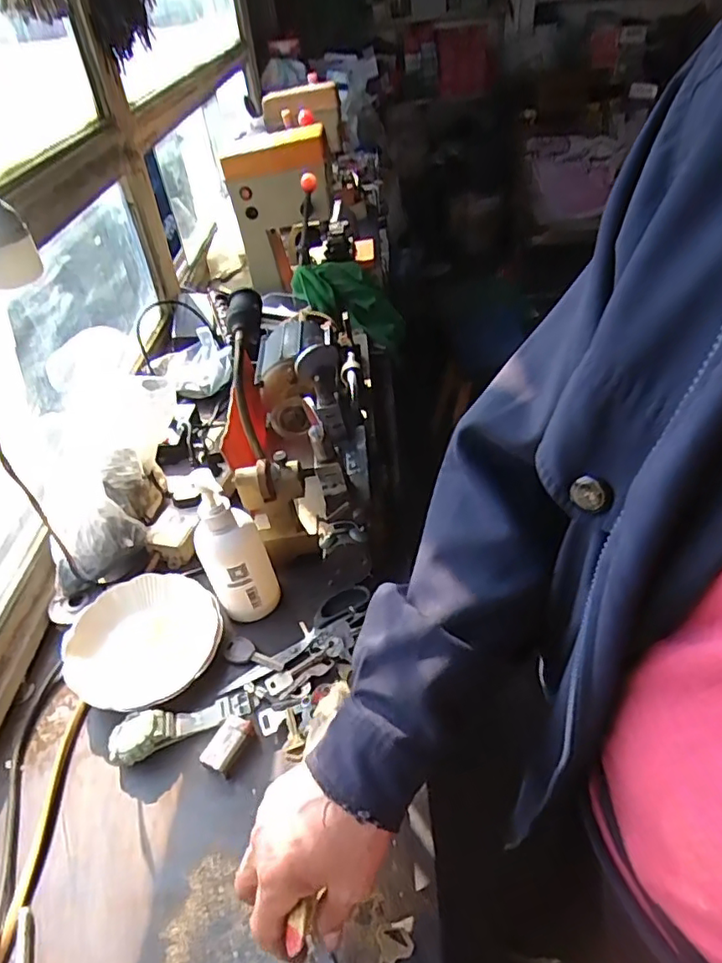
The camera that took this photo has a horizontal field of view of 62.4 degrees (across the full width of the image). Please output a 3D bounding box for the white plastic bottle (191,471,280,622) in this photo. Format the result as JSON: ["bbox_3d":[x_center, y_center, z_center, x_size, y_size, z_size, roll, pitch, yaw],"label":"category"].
[{"bbox_3d":[-0.123,0.063,0.575,0.065,0.167,0.050,-19,42,-16],"label":"white plastic bottle"}]

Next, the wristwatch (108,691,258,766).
[{"bbox_3d":[-0.159,0.211,0.524,0.125,0.021,0.038,-13,41,-8],"label":"wristwatch"}]

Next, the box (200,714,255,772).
[{"bbox_3d":[-0.112,0.222,0.505,0.027,0.015,0.045,13,44,21],"label":"box"}]

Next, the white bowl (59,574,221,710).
[{"bbox_3d":[-0.213,0.155,0.584,0.144,0.032,0.136,-3,40,3],"label":"white bowl"}]

